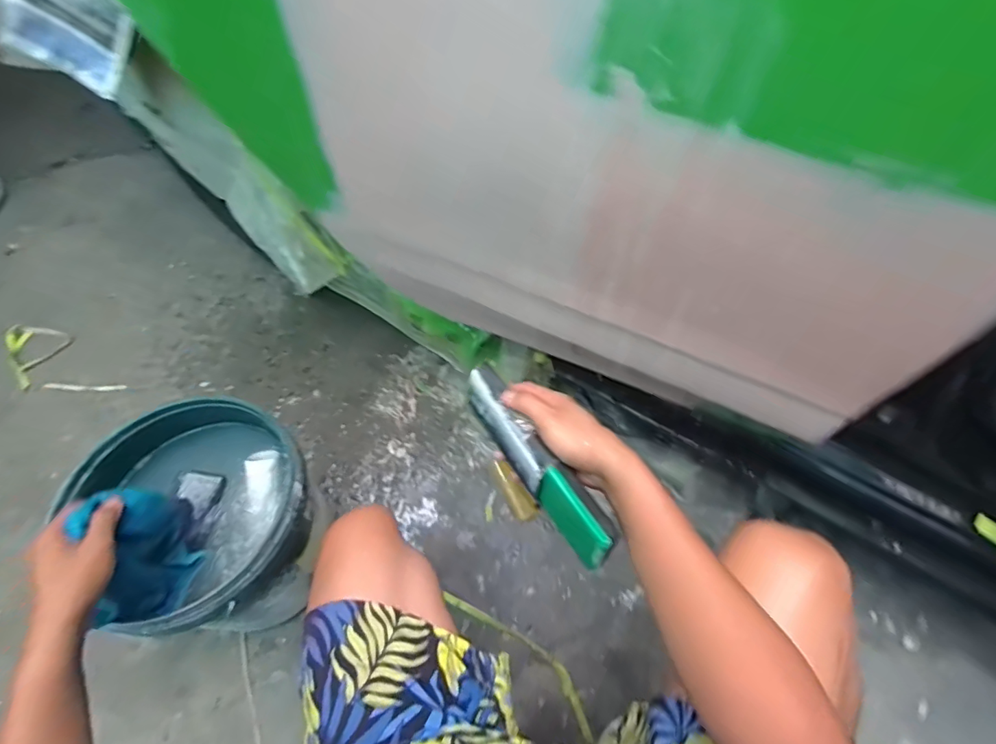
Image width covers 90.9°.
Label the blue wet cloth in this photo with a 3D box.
[{"bbox_3d":[-0.432,0.220,0.601,0.054,0.183,0.151,-3,60,2],"label":"blue wet cloth"}]

